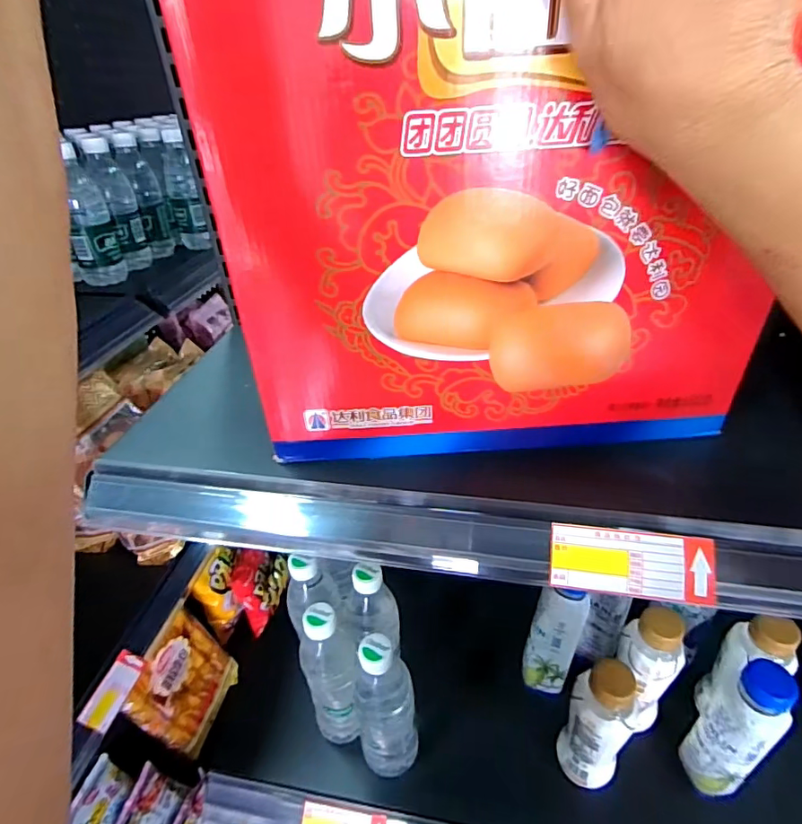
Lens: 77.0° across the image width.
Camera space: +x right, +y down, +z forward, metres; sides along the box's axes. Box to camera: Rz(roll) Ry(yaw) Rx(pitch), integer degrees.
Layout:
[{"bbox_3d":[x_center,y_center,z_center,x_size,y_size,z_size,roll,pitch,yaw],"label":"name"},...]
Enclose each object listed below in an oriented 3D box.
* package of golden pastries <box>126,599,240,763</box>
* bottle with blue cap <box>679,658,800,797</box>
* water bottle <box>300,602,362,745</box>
[{"bbox_3d":[-0.483,0.579,1.101,0.030,0.270,0.221,-12,32,22],"label":"package of golden pastries"},{"bbox_3d":[0.329,0.310,0.492,0.054,0.176,0.052,-16,36,-18],"label":"bottle with blue cap"},{"bbox_3d":[-0.074,0.291,0.547,0.056,0.217,0.063,-13,35,-14],"label":"water bottle"}]

